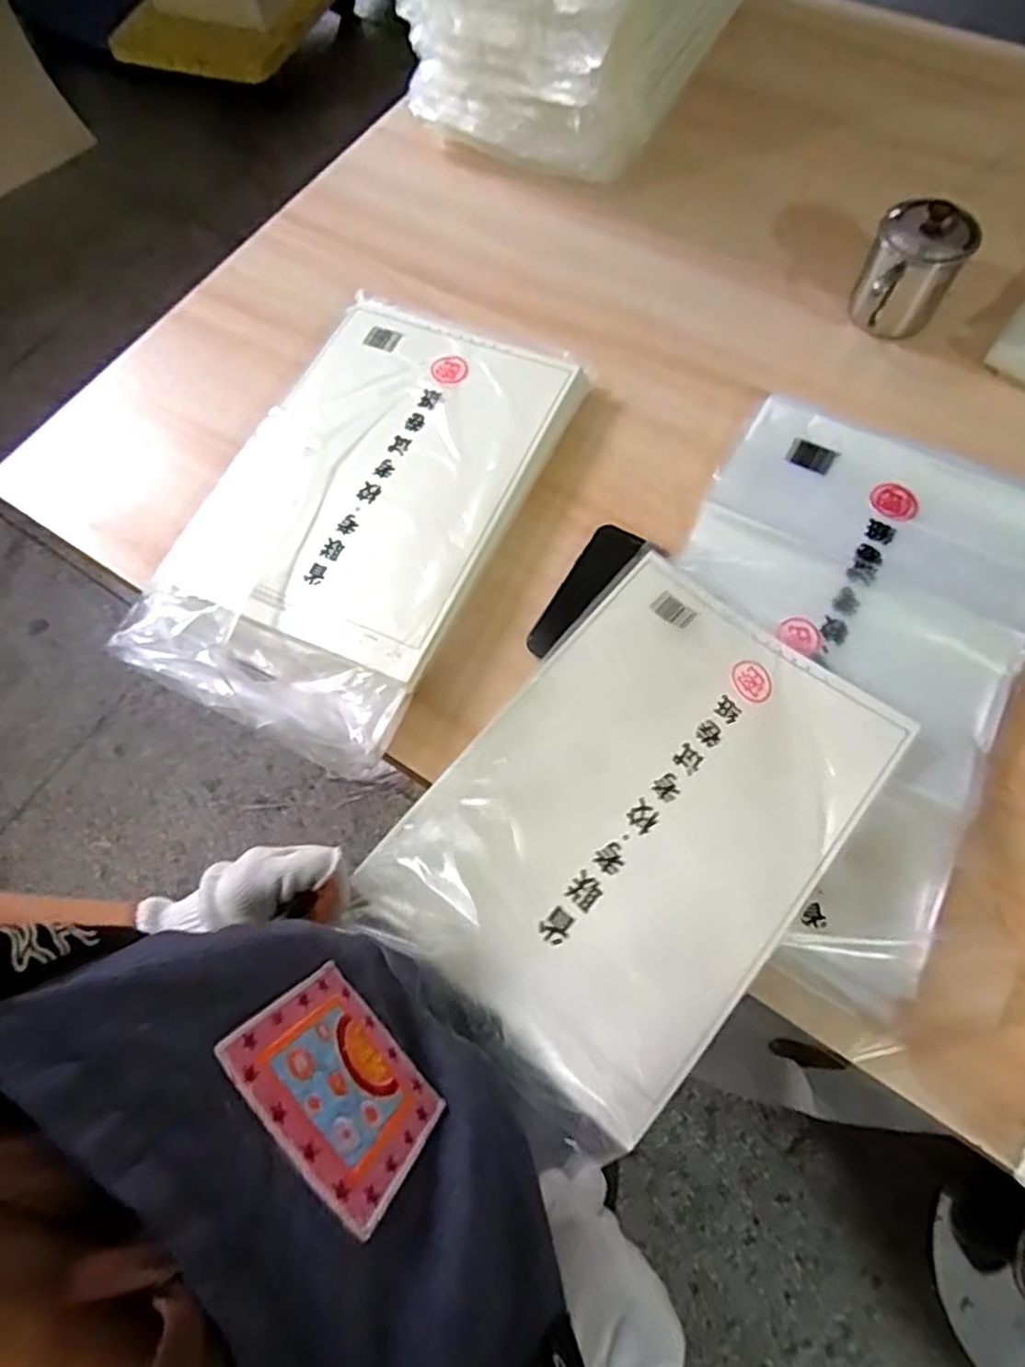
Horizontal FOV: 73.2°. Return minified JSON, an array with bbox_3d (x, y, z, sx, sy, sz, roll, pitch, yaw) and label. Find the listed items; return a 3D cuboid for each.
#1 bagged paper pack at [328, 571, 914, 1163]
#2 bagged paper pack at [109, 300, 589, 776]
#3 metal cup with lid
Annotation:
[{"bbox_3d":[0.096,0.089,0.498,0.251,0.051,0.393,39,65,10],"label":"bagged paper pack"},{"bbox_3d":[-0.148,-0.176,0.664,0.285,0.036,0.463,23,72,12],"label":"bagged paper pack"},{"bbox_3d":[0.394,-0.413,0.681,0.085,0.100,0.078,-1,69,3],"label":"metal cup with lid"}]

